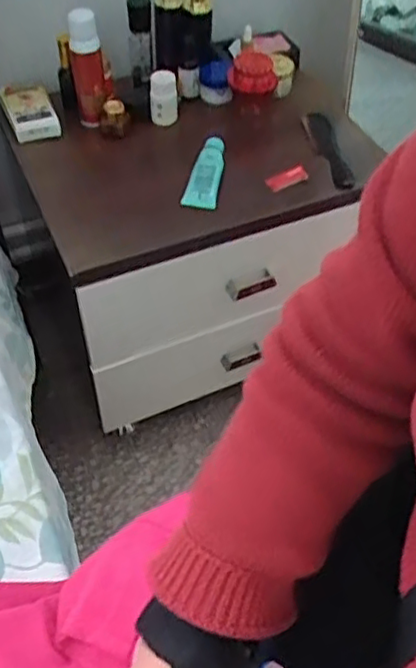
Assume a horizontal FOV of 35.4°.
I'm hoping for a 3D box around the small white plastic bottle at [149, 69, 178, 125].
[{"bbox_3d":[-0.063,-0.337,0.940,0.038,0.074,0.029,-2,50,-4],"label":"small white plastic bottle"}]

